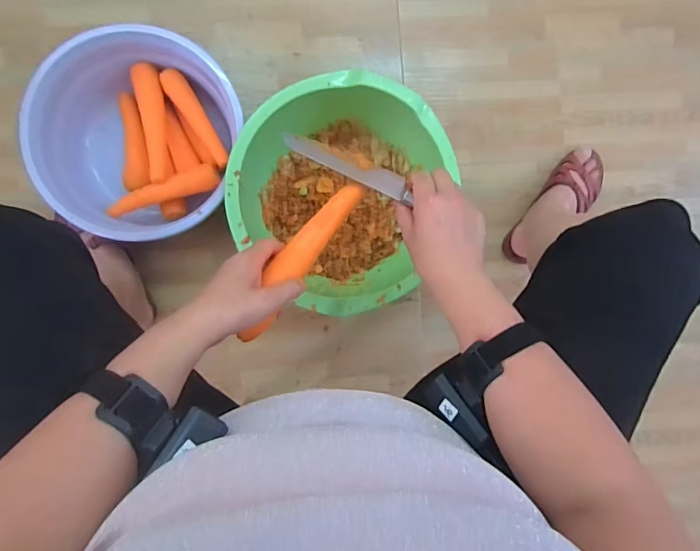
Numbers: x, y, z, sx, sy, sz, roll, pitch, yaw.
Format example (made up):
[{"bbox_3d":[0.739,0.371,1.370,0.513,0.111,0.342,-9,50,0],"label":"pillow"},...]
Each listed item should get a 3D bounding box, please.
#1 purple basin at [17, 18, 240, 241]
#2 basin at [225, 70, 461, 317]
[{"bbox_3d":[-0.312,-0.197,0.688,0.265,0.116,0.272,0,89,-7],"label":"purple basin"},{"bbox_3d":[-0.025,-0.128,0.713,0.292,0.132,0.333,26,86,-6],"label":"basin"}]

